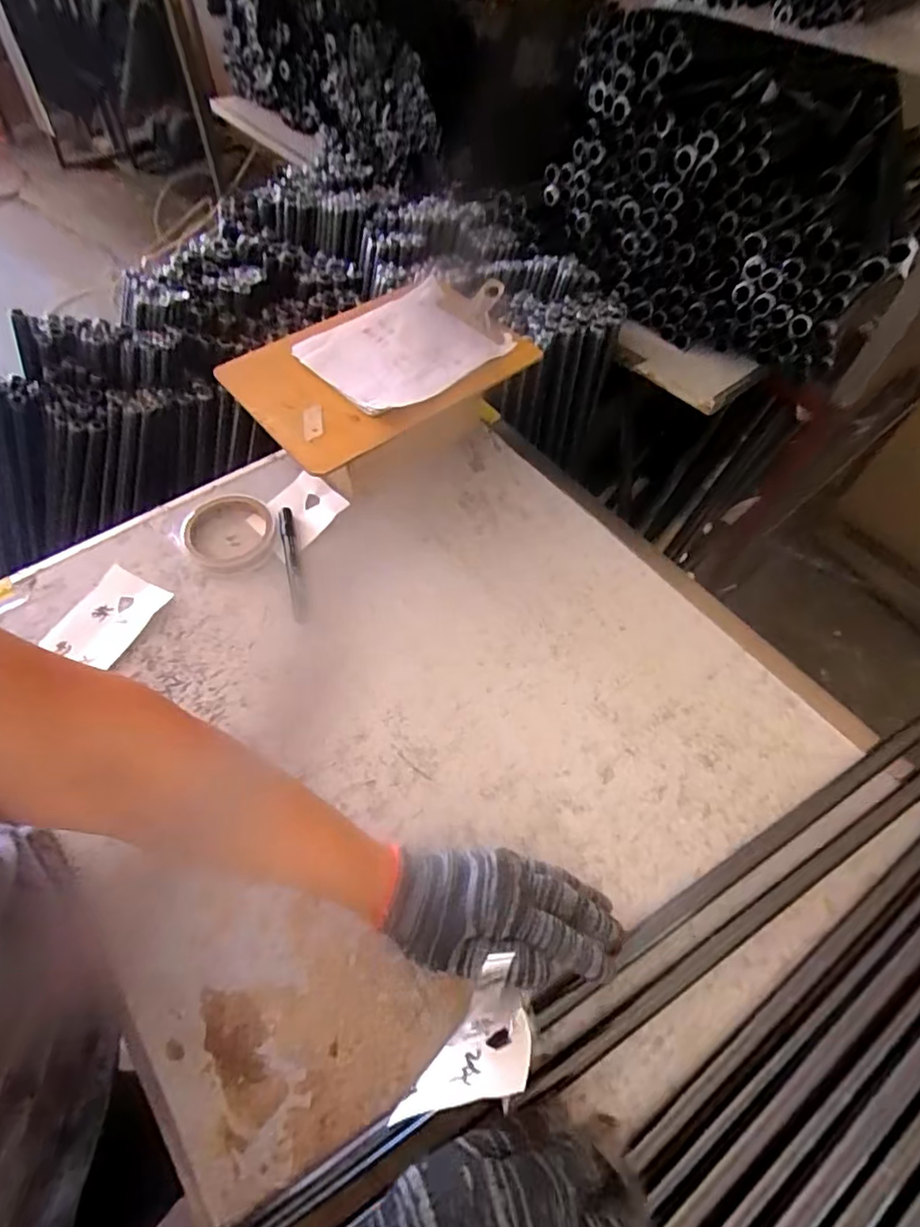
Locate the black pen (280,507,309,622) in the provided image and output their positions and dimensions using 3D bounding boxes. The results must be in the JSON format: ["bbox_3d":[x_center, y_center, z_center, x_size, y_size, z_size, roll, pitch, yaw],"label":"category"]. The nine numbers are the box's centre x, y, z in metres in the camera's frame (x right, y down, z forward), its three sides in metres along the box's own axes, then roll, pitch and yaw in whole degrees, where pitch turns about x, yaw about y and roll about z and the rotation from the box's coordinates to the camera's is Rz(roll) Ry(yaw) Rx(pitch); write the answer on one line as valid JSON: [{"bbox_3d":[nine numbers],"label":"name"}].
[{"bbox_3d":[-0.172,-0.053,0.591,0.015,0.017,0.136,-12,59,-9],"label":"black pen"}]

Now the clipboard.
[{"bbox_3d":[-0.076,-0.262,0.591,0.193,0.028,0.290,40,65,21],"label":"clipboard"}]

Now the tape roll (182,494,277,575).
[{"bbox_3d":[-0.241,-0.085,0.598,0.090,0.015,0.098,1,58,-1],"label":"tape roll"}]

